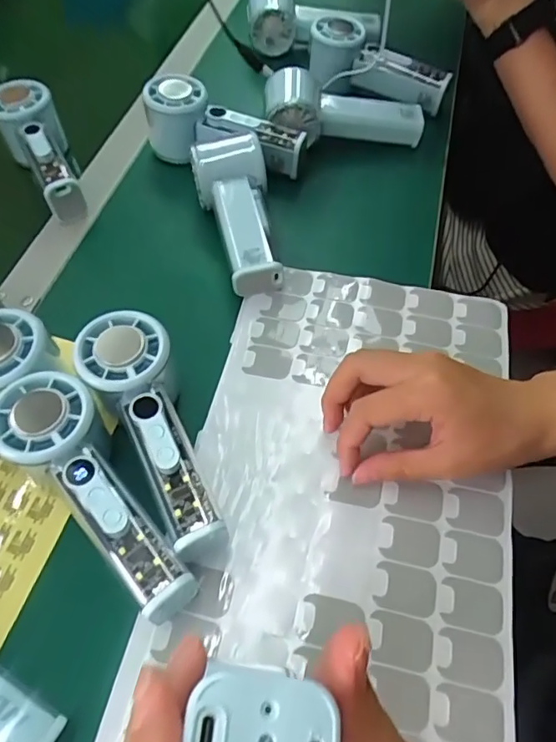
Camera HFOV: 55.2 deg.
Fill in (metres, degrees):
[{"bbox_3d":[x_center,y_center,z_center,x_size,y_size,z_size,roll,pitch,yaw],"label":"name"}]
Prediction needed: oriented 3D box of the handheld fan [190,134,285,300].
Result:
[{"bbox_3d":[-0.032,-0.129,0.436,0.059,0.053,0.136,-11,58,-6],"label":"handheld fan"}]

